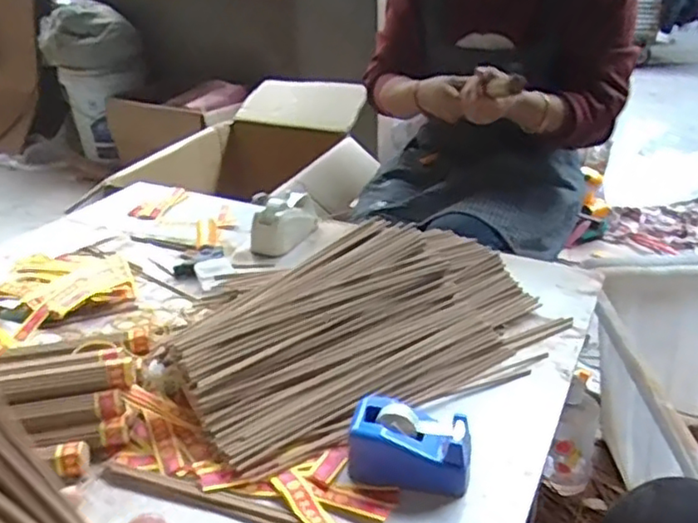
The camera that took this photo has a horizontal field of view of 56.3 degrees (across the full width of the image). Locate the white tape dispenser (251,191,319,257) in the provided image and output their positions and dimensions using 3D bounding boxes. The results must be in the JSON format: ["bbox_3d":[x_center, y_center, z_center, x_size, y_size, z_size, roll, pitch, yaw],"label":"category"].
[{"bbox_3d":[-0.094,-0.060,0.940,0.062,0.064,0.113,9,30,18],"label":"white tape dispenser"}]

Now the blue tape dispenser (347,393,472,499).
[{"bbox_3d":[0.052,0.152,0.542,0.098,0.052,0.055,8,30,16],"label":"blue tape dispenser"}]

